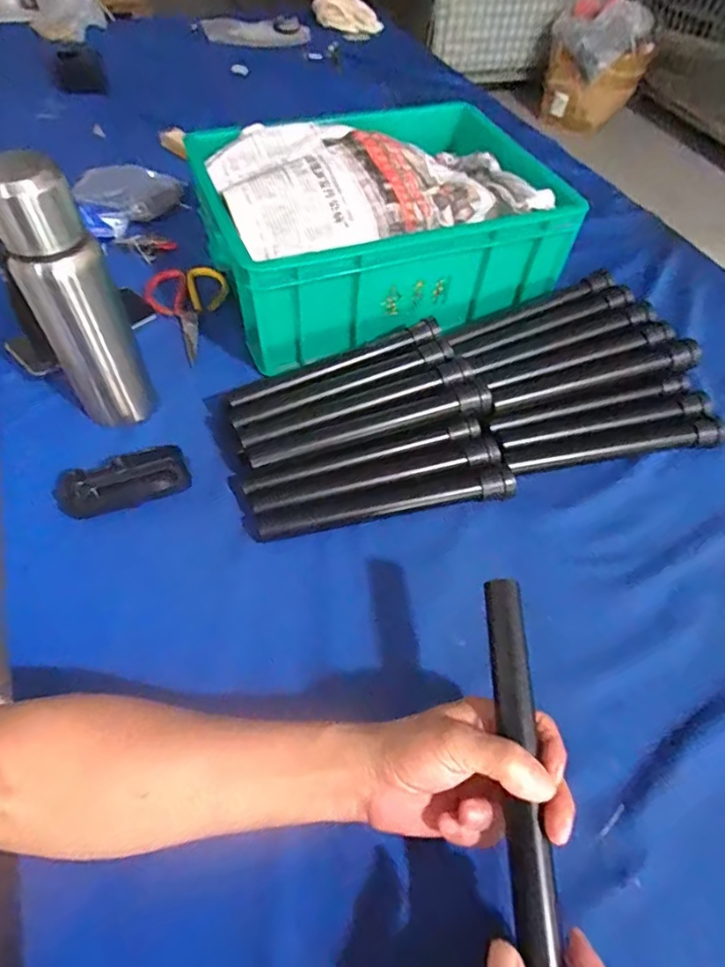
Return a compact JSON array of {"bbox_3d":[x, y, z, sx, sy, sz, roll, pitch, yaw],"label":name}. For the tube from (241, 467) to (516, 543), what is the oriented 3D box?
[{"bbox_3d":[0.021,0.017,0.496,0.254,0.024,0.027,-9,55,-9],"label":"tube"}]

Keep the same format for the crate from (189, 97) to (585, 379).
[{"bbox_3d":[0.024,-0.330,0.650,0.407,0.135,0.293,-20,58,-16],"label":"crate"}]

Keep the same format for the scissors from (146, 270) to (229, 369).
[{"bbox_3d":[-0.217,-0.215,0.657,0.100,0.019,0.166,-11,56,-11],"label":"scissors"}]

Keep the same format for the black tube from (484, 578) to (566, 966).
[{"bbox_3d":[0.096,0.176,0.310,0.023,0.023,0.240,2,62,-2],"label":"black tube"}]

